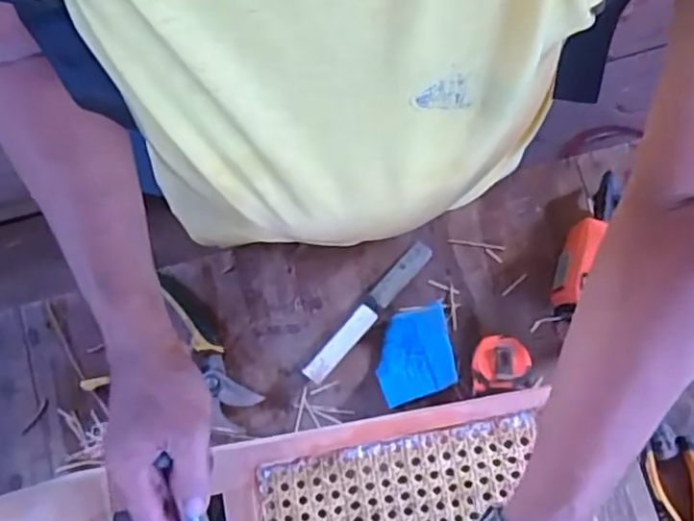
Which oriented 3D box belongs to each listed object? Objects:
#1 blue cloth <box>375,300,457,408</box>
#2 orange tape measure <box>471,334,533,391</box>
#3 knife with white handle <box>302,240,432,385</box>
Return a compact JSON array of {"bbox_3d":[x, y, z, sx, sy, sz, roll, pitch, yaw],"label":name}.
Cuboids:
[{"bbox_3d":[0.070,0.098,0.687,0.077,0.027,0.094,-8,80,0],"label":"blue cloth"},{"bbox_3d":[0.158,0.106,0.680,0.058,0.031,0.054,-2,80,1],"label":"orange tape measure"},{"bbox_3d":[0.024,0.053,0.696,0.024,0.023,0.186,40,83,8],"label":"knife with white handle"}]

